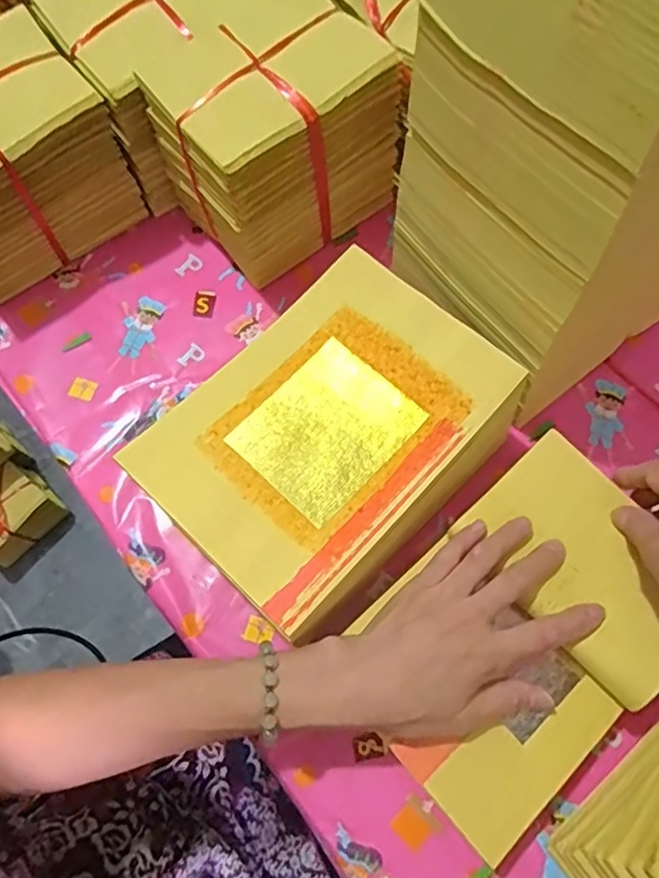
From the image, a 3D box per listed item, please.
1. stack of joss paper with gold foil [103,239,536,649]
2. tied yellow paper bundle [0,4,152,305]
[{"bbox_3d":[0.002,0.002,0.430,0.170,0.085,0.230,42,77,15],"label":"stack of joss paper with gold foil"},{"bbox_3d":[-0.264,-0.224,0.491,0.163,0.138,0.110,-38,73,-11],"label":"tied yellow paper bundle"}]

